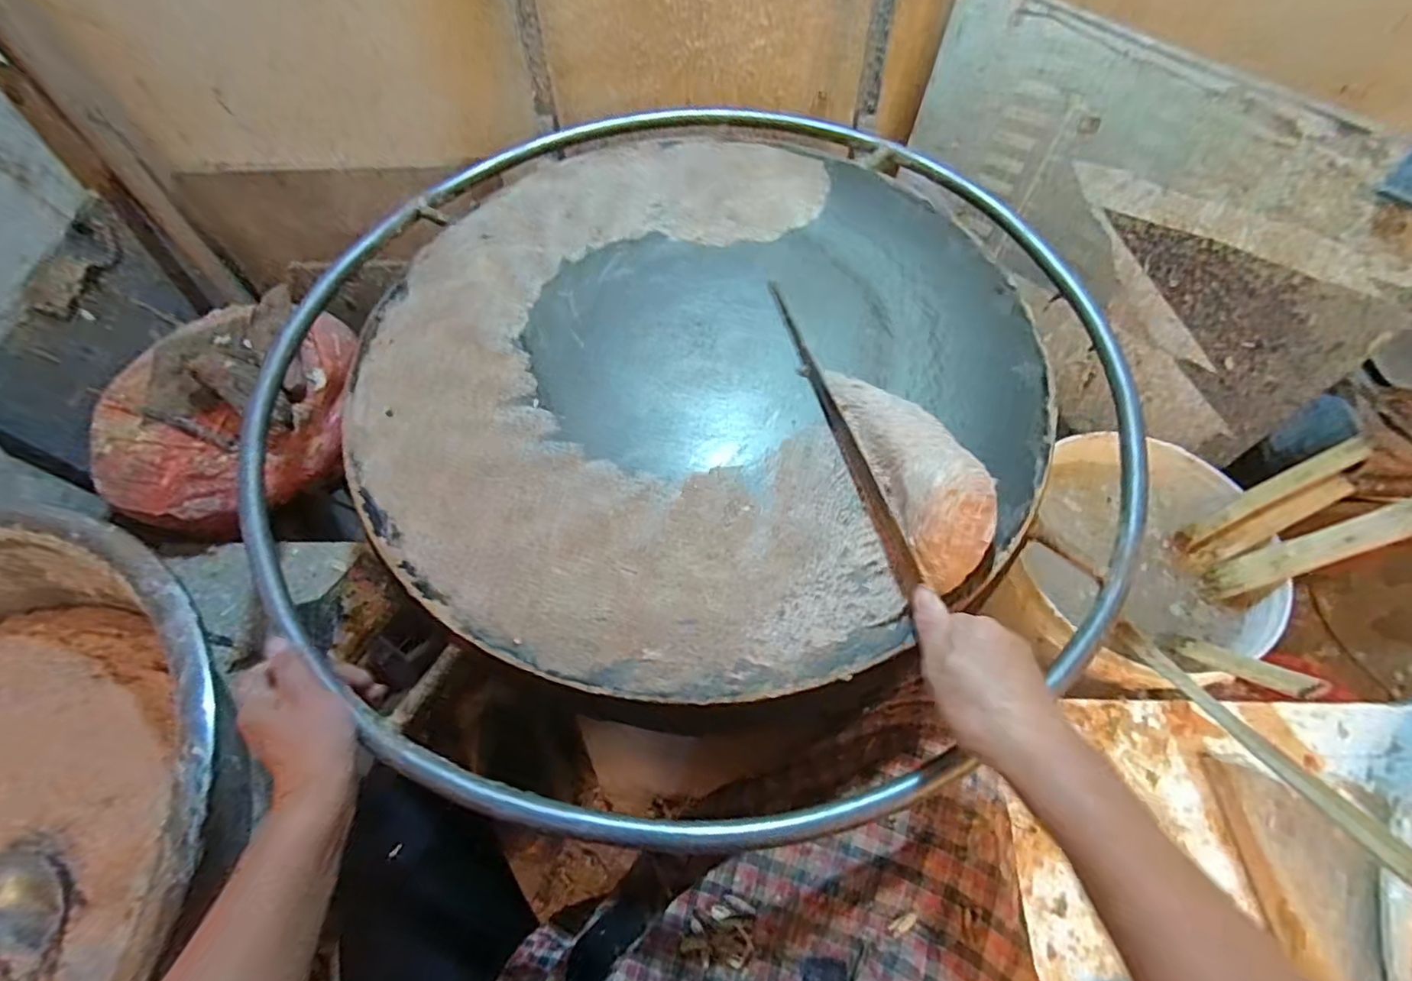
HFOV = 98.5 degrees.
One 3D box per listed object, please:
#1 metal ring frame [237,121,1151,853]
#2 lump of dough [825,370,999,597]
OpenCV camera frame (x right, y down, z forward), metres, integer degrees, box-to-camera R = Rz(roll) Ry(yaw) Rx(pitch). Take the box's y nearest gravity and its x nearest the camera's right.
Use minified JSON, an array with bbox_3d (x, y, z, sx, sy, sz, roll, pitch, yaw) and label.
[{"bbox_3d":[-0.004,-0.097,0.575,0.785,0.055,0.754,15,63,9],"label":"metal ring frame"},{"bbox_3d":[0.162,-0.024,0.469,0.069,0.069,0.190,-12,62,-5],"label":"lump of dough"}]

